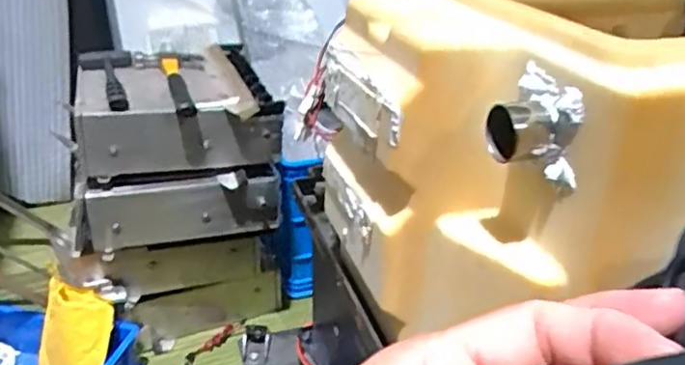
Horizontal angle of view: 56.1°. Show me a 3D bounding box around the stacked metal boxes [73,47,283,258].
[{"bbox_3d":[-0.244,-0.060,0.944,0.260,0.196,0.243,-8,27,-15],"label":"stacked metal boxes"}]

